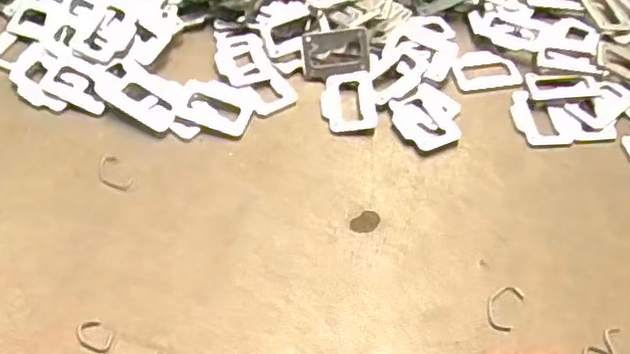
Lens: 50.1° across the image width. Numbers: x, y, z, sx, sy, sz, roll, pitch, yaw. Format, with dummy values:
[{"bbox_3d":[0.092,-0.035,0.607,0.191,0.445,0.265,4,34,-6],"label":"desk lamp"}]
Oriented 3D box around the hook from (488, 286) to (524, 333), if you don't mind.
[{"bbox_3d":[0.114,0.078,0.406,0.017,0.004,0.030,25,57,15],"label":"hook"}]

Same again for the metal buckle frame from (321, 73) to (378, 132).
[{"bbox_3d":[0.025,-0.056,0.494,0.040,0.005,0.051,2,54,-1],"label":"metal buckle frame"}]

